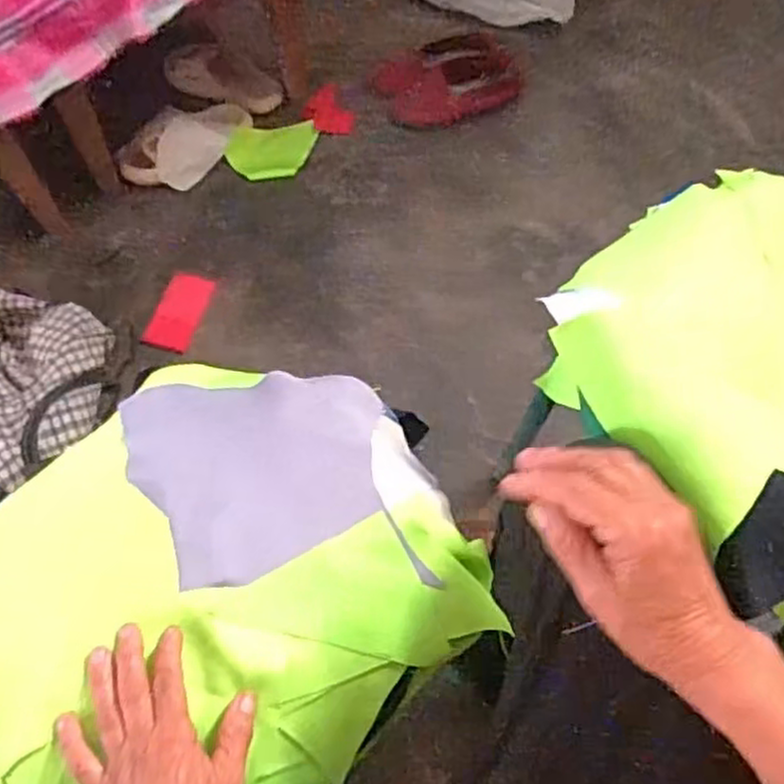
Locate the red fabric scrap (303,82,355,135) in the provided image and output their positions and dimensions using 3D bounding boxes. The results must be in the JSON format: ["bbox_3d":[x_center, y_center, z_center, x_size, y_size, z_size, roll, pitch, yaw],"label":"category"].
[{"bbox_3d":[-0.110,-0.479,1.295,0.073,0.011,0.126,-25,64,-11],"label":"red fabric scrap"}]

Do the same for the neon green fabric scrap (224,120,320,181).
[{"bbox_3d":[-0.200,-0.405,1.257,0.147,0.015,0.114,-6,61,-1],"label":"neon green fabric scrap"}]

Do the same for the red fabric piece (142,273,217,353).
[{"bbox_3d":[-0.326,-0.123,1.156,0.077,0.007,0.126,16,71,11],"label":"red fabric piece"}]

